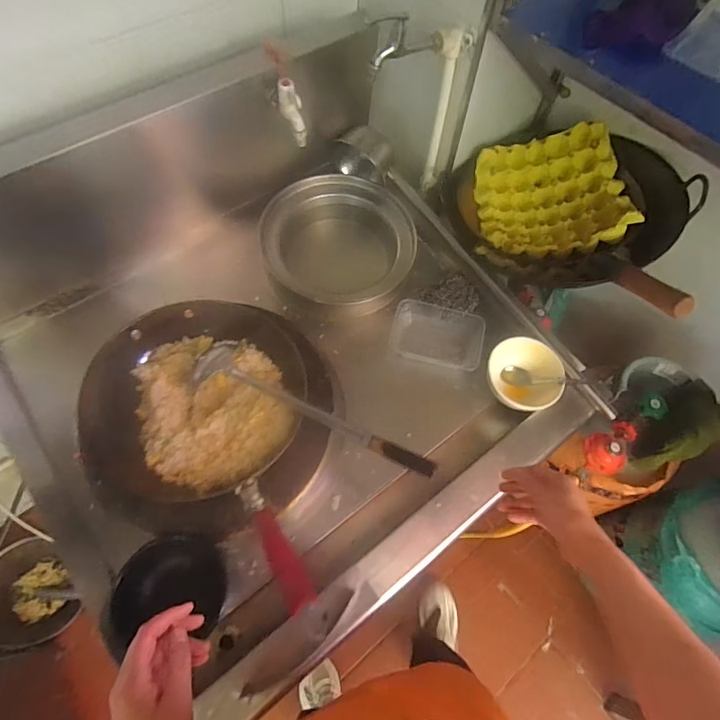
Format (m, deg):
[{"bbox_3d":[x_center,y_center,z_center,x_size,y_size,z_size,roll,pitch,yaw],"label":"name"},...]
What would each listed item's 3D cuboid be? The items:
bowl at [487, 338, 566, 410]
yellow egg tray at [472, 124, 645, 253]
[{"bbox_3d":[0.296,0.034,0.834,0.137,0.093,0.131,40,68,17],"label":"bowl"},{"bbox_3d":[0.385,-0.332,0.929,0.281,0.080,0.271,-8,73,12],"label":"yellow egg tray"}]

